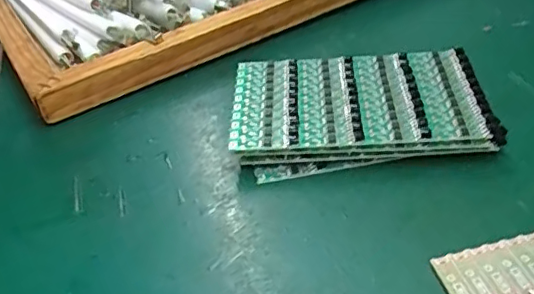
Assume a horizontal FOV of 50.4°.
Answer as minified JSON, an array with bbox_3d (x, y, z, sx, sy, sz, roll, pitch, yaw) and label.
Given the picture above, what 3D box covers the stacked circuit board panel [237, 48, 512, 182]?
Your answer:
[{"bbox_3d":[0.049,-0.020,0.308,0.131,0.020,0.079,-6,39,2],"label":"stacked circuit board panel"}]

